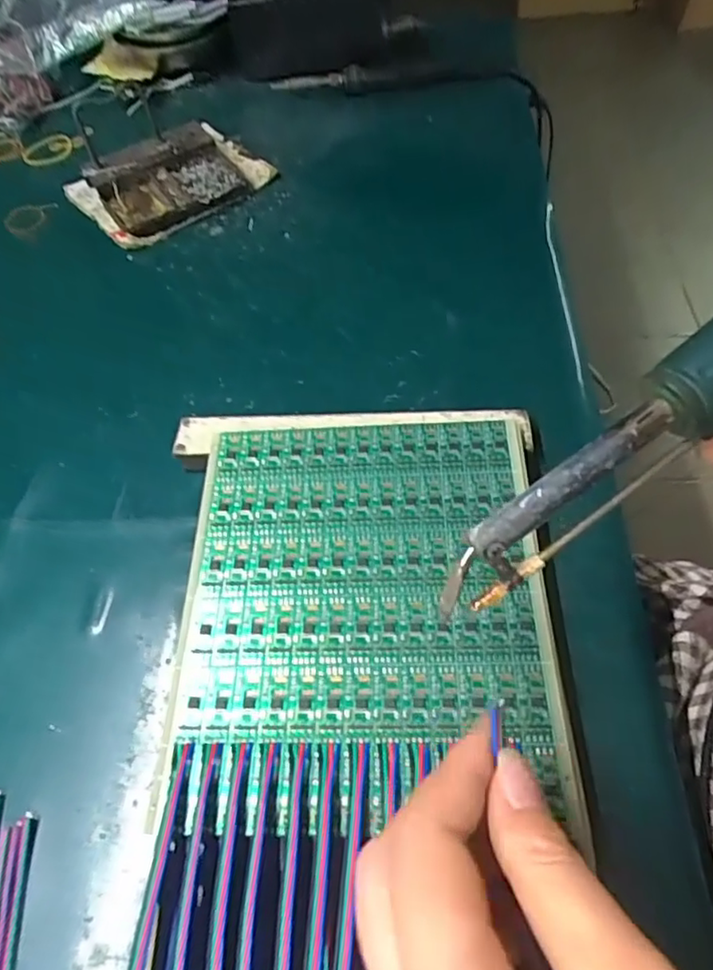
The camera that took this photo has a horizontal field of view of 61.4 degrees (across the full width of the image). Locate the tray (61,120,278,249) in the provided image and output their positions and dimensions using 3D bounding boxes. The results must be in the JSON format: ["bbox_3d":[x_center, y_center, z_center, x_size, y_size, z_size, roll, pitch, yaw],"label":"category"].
[{"bbox_3d":[-0.159,-0.265,0.517,0.152,0.031,0.119,-30,60,-17],"label":"tray"}]

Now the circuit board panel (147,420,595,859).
[{"bbox_3d":[0.003,0.045,0.283,0.165,0.004,0.180,-1,58,4],"label":"circuit board panel"}]

